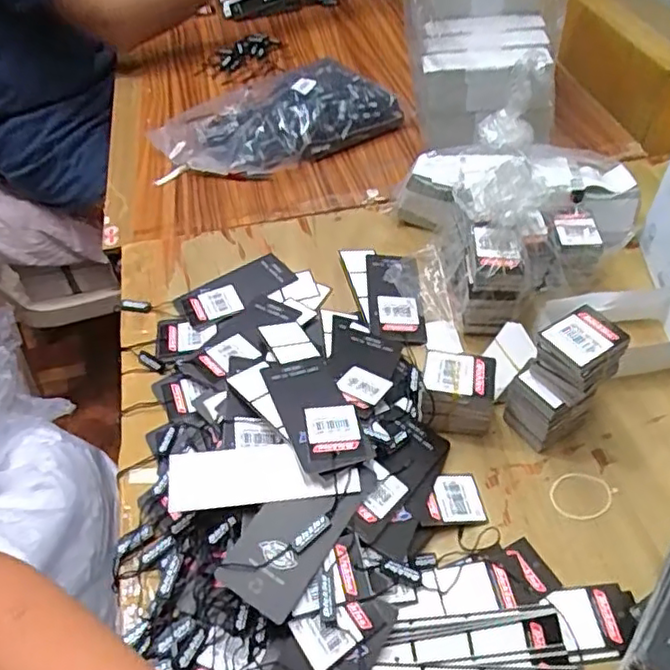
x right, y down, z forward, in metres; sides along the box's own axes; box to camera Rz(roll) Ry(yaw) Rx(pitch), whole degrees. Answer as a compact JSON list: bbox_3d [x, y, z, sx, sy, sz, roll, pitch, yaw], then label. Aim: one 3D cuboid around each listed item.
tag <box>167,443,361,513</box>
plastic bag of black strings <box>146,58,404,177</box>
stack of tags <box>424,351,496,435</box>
[{"bbox_3d":[-0.047,0.089,0.405,0.120,0.006,0.039,-6,57,-4],"label":"tag"},{"bbox_3d":[-0.073,-0.260,0.755,0.279,0.060,0.155,-23,52,-15],"label":"plastic bag of black strings"},{"bbox_3d":[0.091,0.044,0.464,0.051,0.052,0.038,1,49,5],"label":"stack of tags"}]

